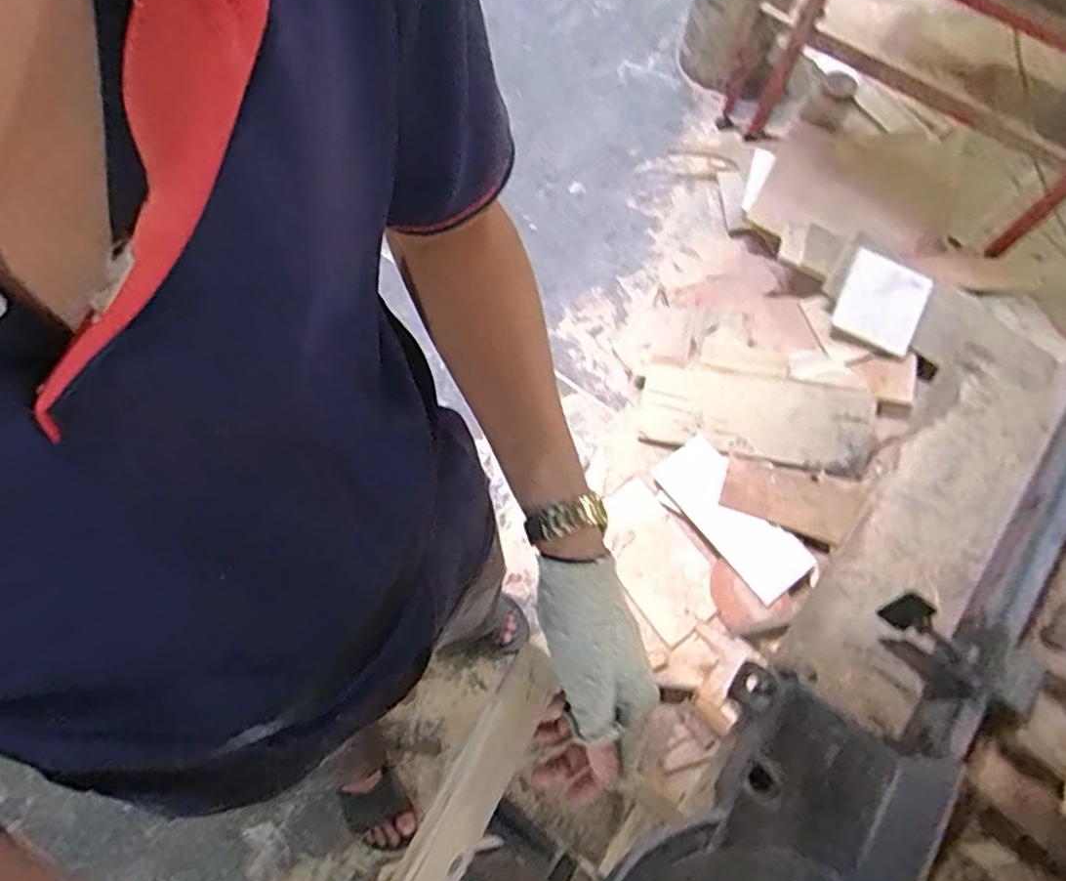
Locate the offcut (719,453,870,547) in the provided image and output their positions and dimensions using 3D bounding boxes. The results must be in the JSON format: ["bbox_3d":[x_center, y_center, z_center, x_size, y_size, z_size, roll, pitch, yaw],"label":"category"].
[{"bbox_3d":[0.547,0.126,1.399,0.282,0.030,0.145,13,73,11],"label":"offcut"}]

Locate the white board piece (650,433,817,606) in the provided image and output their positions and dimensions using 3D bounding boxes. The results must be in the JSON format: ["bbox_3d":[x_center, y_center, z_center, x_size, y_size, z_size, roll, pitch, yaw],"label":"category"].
[{"bbox_3d":[0.412,0.157,1.379,0.137,0.012,0.354,-39,68,2],"label":"white board piece"}]

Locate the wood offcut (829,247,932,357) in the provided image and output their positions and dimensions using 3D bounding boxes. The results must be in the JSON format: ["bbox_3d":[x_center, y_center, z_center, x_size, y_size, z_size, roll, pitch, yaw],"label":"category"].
[{"bbox_3d":[0.779,-0.309,1.485,0.174,0.023,0.194,20,103,11],"label":"wood offcut"}]

